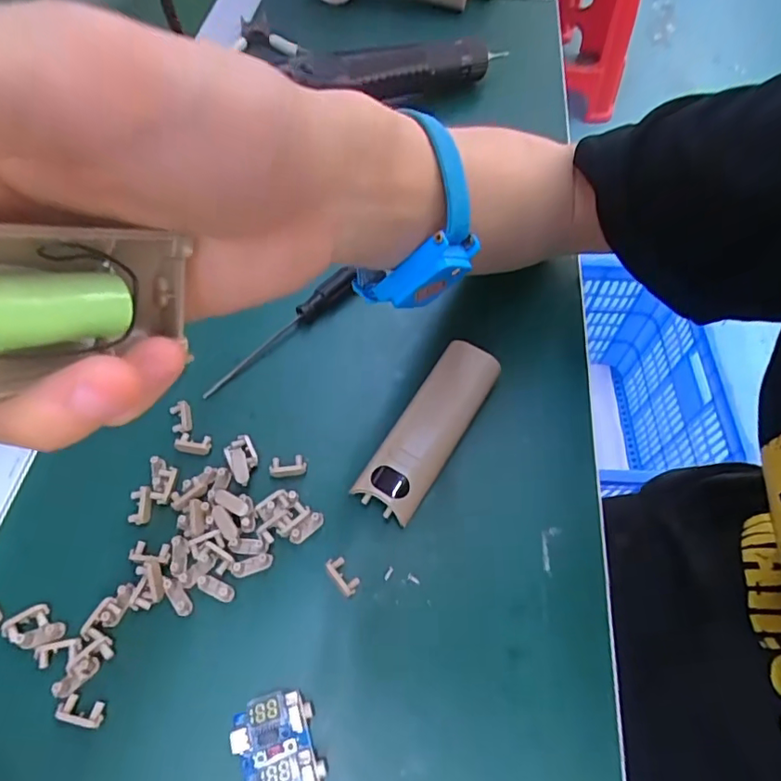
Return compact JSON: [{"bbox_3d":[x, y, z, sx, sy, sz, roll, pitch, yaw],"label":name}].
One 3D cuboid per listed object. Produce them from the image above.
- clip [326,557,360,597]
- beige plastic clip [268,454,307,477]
[{"bbox_3d":[-0.023,0.089,0.257,0.010,0.004,0.020,-32,65,-20],"label":"clip"},{"bbox_3d":[-0.054,0.040,0.284,0.019,0.006,0.010,-8,59,-5],"label":"beige plastic clip"}]

